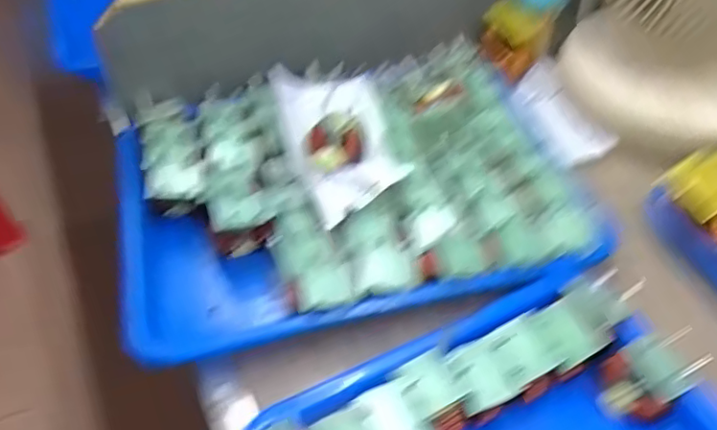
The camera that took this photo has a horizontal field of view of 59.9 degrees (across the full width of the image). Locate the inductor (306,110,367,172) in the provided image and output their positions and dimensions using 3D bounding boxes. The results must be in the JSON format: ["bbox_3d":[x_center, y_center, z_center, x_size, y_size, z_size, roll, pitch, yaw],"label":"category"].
[{"bbox_3d":[-0.016,-0.053,0.443,0.041,0.014,0.038,10,87,16],"label":"inductor"}]

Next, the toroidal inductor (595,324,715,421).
[{"bbox_3d":[0.169,0.093,0.356,0.060,0.033,0.034,-16,49,-15],"label":"toroidal inductor"}]

